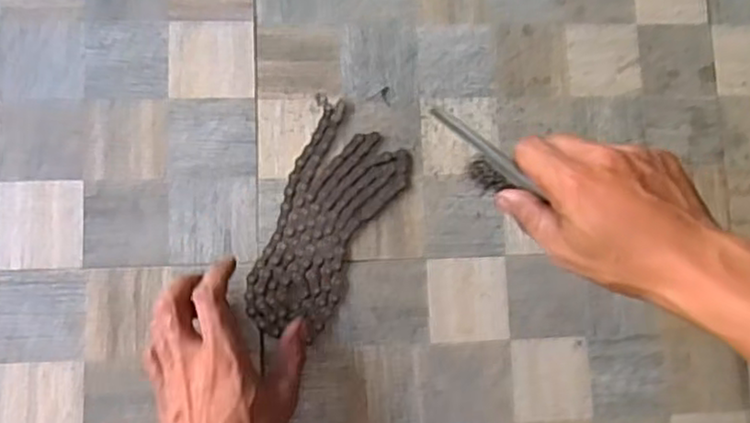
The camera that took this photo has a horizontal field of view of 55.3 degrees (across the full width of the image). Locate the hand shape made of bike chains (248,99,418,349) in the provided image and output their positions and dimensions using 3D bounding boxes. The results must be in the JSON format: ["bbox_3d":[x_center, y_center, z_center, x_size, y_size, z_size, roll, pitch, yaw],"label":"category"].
[{"bbox_3d":[-0.040,0.012,0.573,0.081,0.007,0.176,27,81,-3],"label":"hand shape made of bike chains"}]

